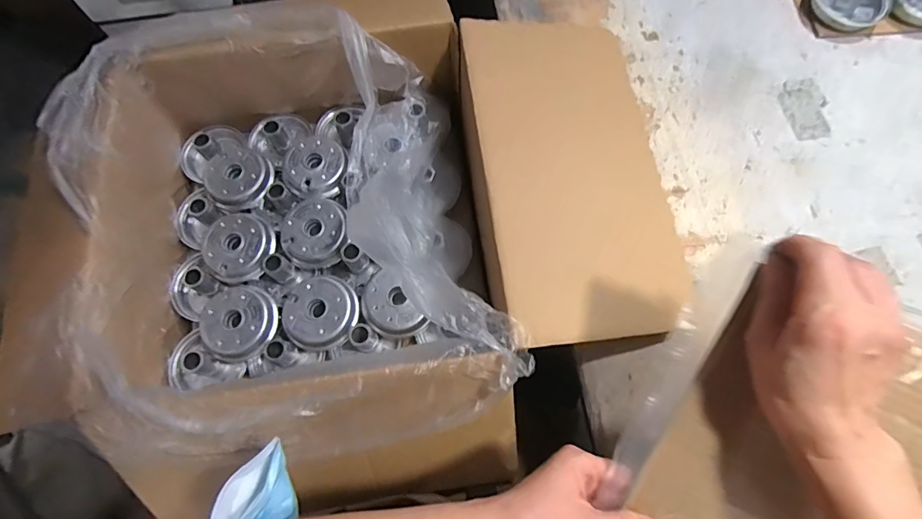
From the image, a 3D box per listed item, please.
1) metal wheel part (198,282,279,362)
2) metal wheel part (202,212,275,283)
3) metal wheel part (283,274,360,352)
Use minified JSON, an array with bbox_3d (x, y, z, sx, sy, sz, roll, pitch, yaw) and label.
[{"bbox_3d":[-0.264,0.073,0.544,0.087,0.034,0.089,-1,71,2],"label":"metal wheel part"},{"bbox_3d":[-0.276,-0.019,0.574,0.077,0.032,0.087,-17,71,-4],"label":"metal wheel part"},{"bbox_3d":[-0.166,0.061,0.548,0.085,0.029,0.090,-1,71,2],"label":"metal wheel part"}]

